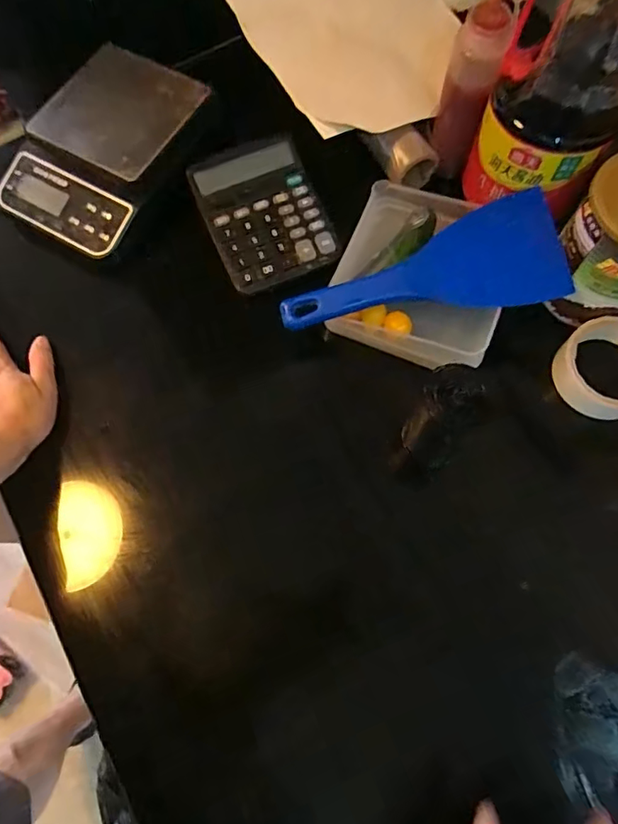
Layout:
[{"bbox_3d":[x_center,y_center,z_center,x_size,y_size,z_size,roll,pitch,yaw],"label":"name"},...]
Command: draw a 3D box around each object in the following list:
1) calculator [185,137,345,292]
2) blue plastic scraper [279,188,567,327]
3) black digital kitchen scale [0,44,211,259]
[{"bbox_3d":[-0.046,-0.200,0.521,0.113,0.036,0.141,-23,71,-7],"label":"calculator"},{"bbox_3d":[0.095,-0.115,0.452,0.238,0.012,0.091,-15,81,6],"label":"blue plastic scraper"},{"bbox_3d":[-0.209,-0.276,0.532,0.143,0.045,0.215,29,73,11],"label":"black digital kitchen scale"}]

